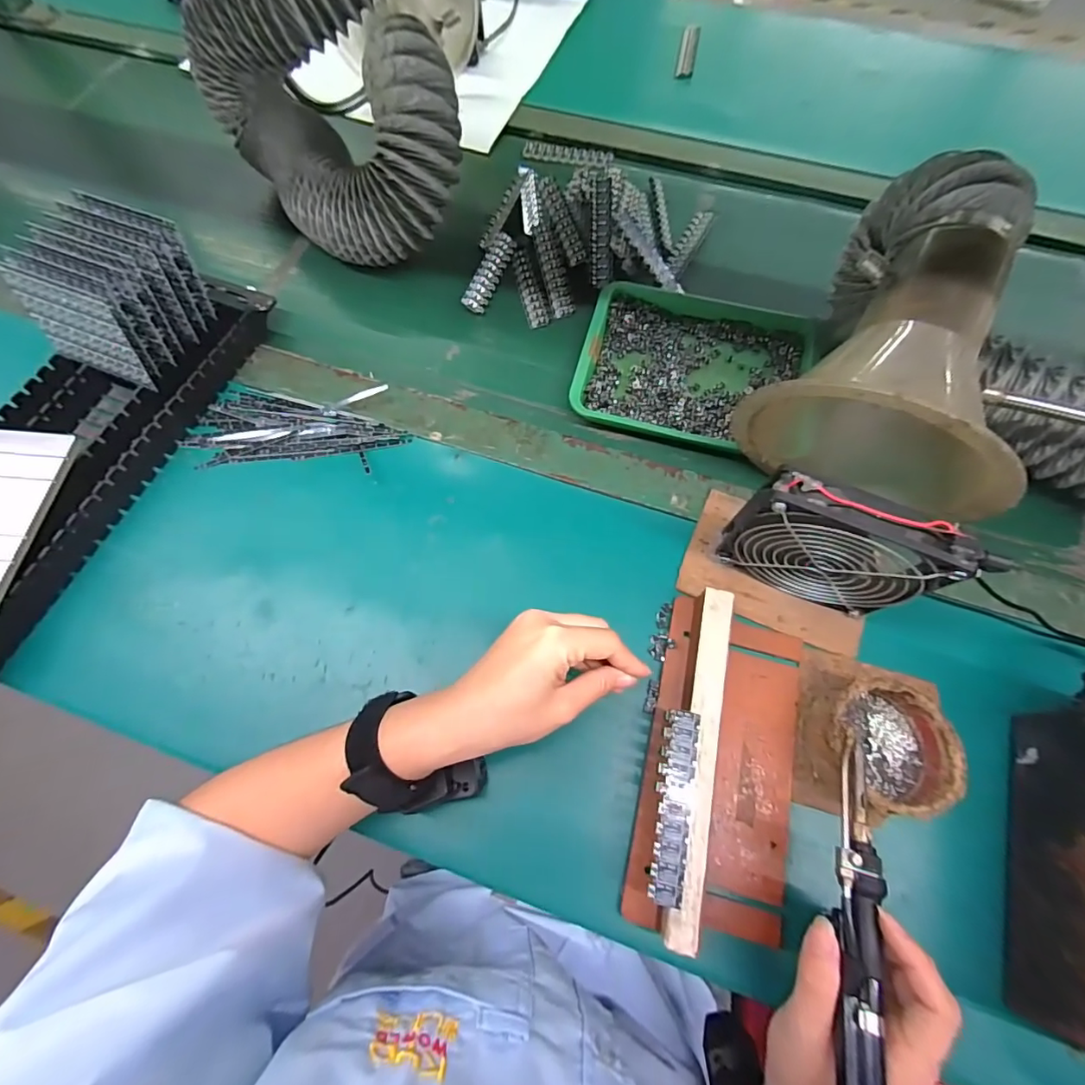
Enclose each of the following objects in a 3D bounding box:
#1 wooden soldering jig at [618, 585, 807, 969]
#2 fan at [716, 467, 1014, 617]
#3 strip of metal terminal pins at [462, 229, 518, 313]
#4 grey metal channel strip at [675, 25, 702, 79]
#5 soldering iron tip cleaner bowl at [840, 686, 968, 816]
[{"bbox_3d":[0.126,0.146,0.335,0.099,0.042,0.211,14,69,7],"label":"wooden soldering jig"},{"bbox_3d":[0.194,0.008,0.343,0.126,0.125,0.027,20,70,9],"label":"fan"},{"bbox_3d":[-0.056,-0.292,0.529,0.026,0.008,0.113,18,70,8],"label":"strip of metal terminal pins"},{"bbox_3d":[0.197,-0.663,0.668,0.022,0.010,0.097,11,69,6],"label":"grey metal channel strip"},{"bbox_3d":[0.234,0.138,0.334,0.072,0.040,0.076,0,68,1],"label":"soldering iron tip cleaner bowl"}]

